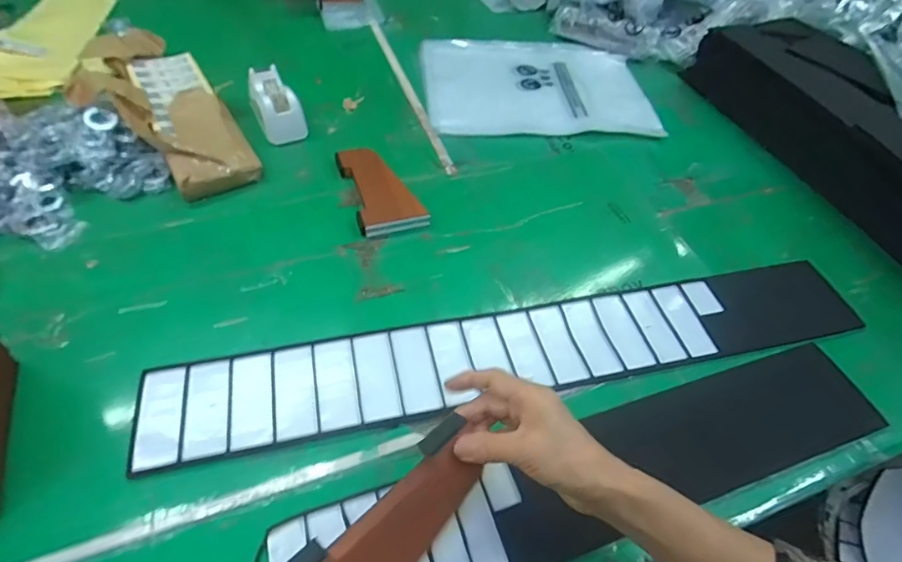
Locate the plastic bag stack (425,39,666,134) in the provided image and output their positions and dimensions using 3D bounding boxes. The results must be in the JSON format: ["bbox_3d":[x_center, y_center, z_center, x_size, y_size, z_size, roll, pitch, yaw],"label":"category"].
[{"bbox_3d":[0.138,-0.333,0.803,0.356,0.020,0.281,-1,50,-6],"label":"plastic bag stack"}]

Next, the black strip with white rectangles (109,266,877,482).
[{"bbox_3d":[0.091,0.065,0.484,0.725,0.005,0.099,-9,52,-12],"label":"black strip with white rectangles"}]

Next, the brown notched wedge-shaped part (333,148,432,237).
[{"bbox_3d":[-0.093,-0.119,0.604,0.079,0.019,0.152,-17,54,-18],"label":"brown notched wedge-shaped part"}]

